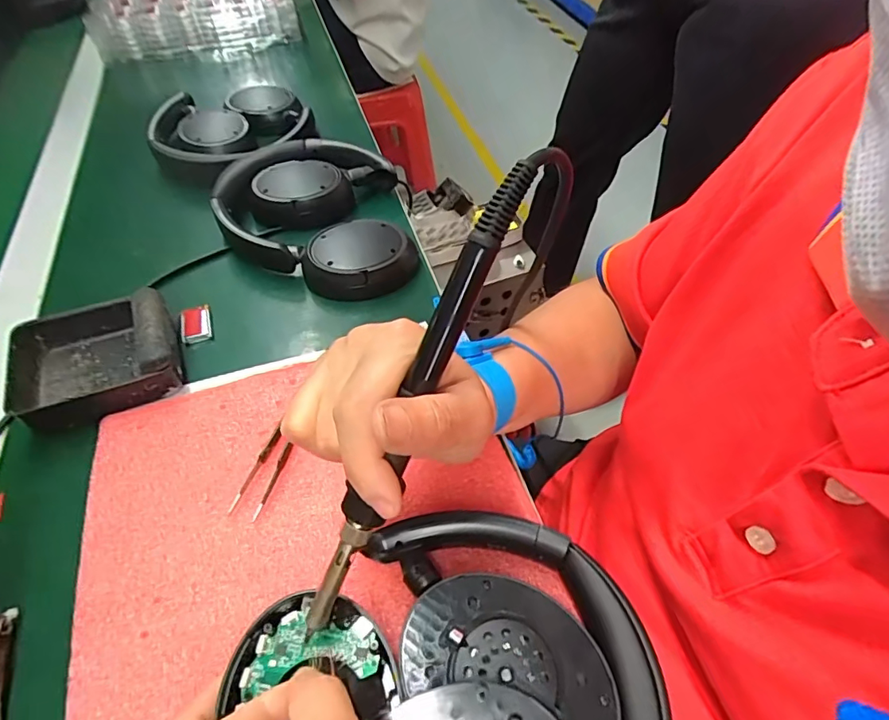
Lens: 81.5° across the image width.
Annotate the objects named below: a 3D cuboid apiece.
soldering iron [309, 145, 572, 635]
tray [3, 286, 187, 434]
[{"bbox_3d":[-0.005,0.018,0.202,0.025,0.024,0.212,30,99,22],"label":"soldering iron"},{"bbox_3d":[-0.230,-0.004,0.340,0.097,0.030,0.082,-23,56,-14],"label":"tray"}]

